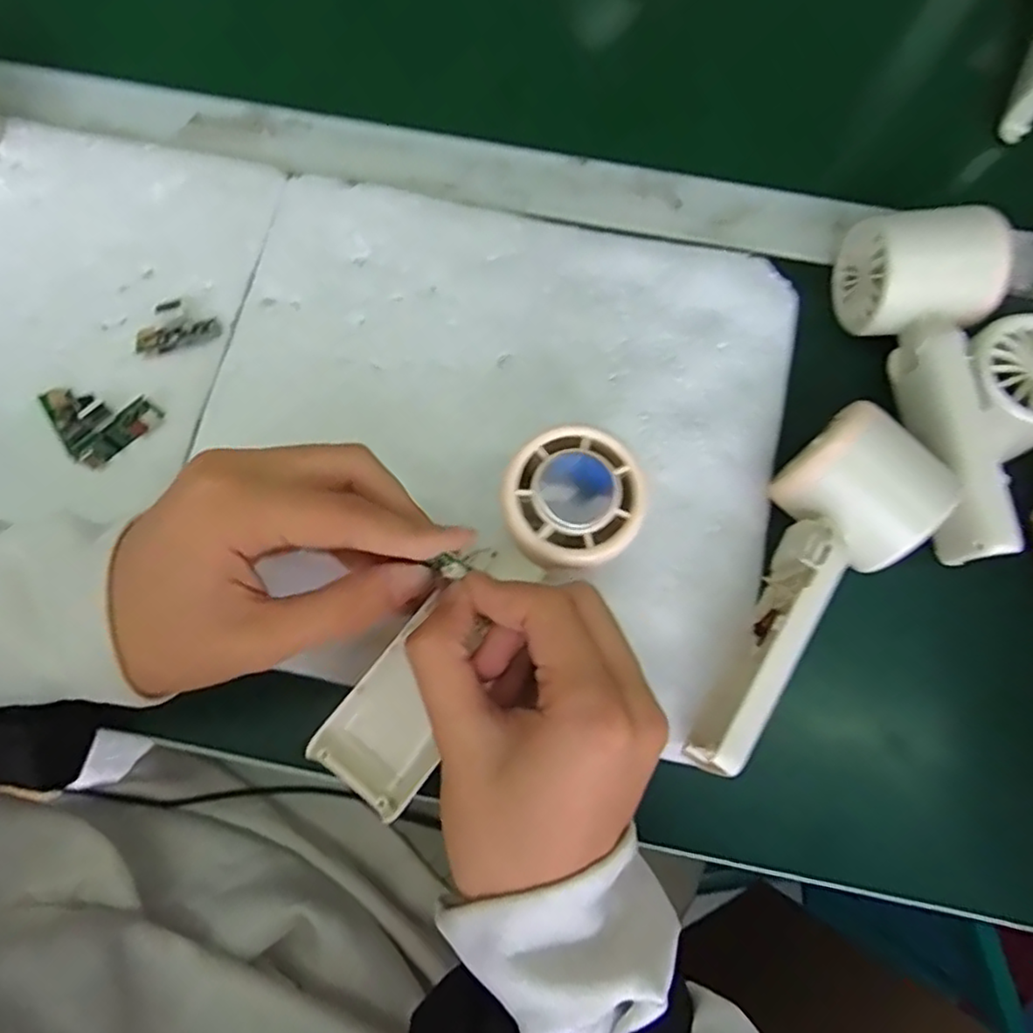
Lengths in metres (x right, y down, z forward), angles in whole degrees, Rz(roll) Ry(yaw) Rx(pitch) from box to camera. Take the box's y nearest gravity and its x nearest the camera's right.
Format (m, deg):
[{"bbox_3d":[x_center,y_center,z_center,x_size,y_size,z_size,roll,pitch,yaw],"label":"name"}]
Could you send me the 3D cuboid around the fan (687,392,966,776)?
[{"bbox_3d":[0.110,0.026,0.273,0.058,0.046,0.158,41,78,10],"label":"fan"}]

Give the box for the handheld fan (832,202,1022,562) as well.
[{"bbox_3d":[0.197,-0.063,0.299,0.056,0.052,0.163,-7,75,-3],"label":"handheld fan"}]

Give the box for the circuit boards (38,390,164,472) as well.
[{"bbox_3d":[-0.194,-0.050,0.307,0.040,0.011,0.043,-40,79,-9],"label":"circuit boards"}]

